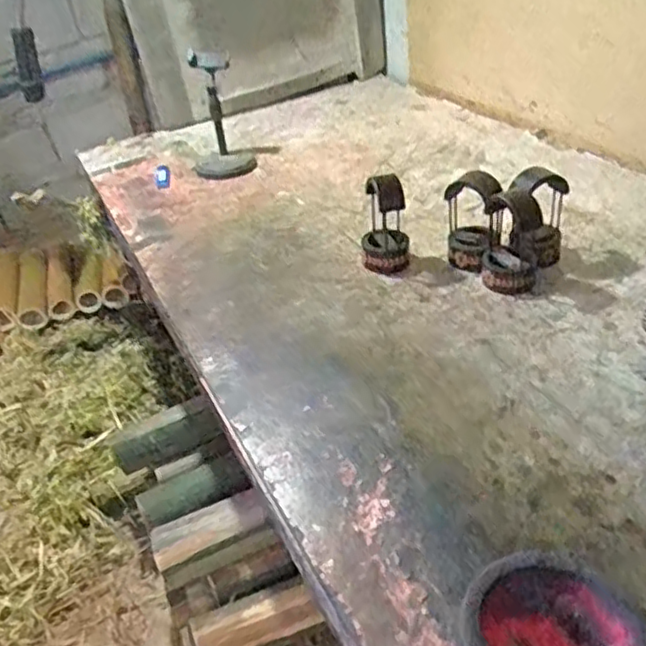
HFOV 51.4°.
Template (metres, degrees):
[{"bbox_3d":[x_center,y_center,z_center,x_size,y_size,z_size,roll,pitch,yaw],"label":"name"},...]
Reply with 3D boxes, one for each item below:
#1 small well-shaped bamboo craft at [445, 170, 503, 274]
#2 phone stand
[{"bbox_3d":[0.196,-0.131,0.878,0.067,0.117,0.079,3,38,13],"label":"small well-shaped bamboo craft"},{"bbox_3d":[-0.200,-0.396,1.229,0.109,0.205,0.130,-12,37,-7],"label":"phone stand"}]

